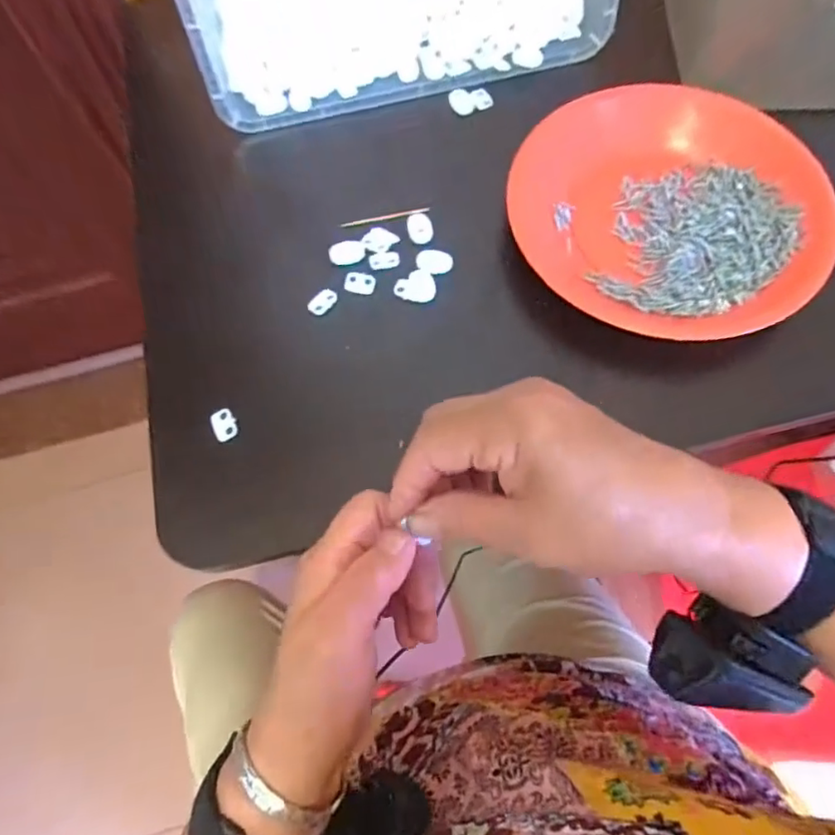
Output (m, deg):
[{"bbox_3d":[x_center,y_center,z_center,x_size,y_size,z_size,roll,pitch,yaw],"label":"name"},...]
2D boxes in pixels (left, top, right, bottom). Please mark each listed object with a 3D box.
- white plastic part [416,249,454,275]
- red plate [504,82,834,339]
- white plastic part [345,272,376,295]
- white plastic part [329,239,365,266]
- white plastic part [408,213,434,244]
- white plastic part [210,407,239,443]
[{"bbox_3d":[0.011,-0.101,0.375,0.023,0.004,0.016,21,70,10],"label":"white plastic part"},{"bbox_3d":[0.160,-0.138,0.373,0.174,0.026,0.198,-33,71,-11],"label":"red plate"},{"bbox_3d":[-0.037,-0.087,0.373,0.019,0.004,0.016,10,68,5],"label":"white plastic part"},{"bbox_3d":[-0.046,-0.109,0.382,0.023,0.004,0.016,-15,68,-5],"label":"white plastic part"},{"bbox_3d":[0.002,-0.126,0.387,0.016,0.006,0.021,-10,68,-3],"label":"white plastic part"},{"bbox_3d":[-0.113,0.004,0.339,0.013,0.005,0.019,-21,69,-7],"label":"white plastic part"}]

